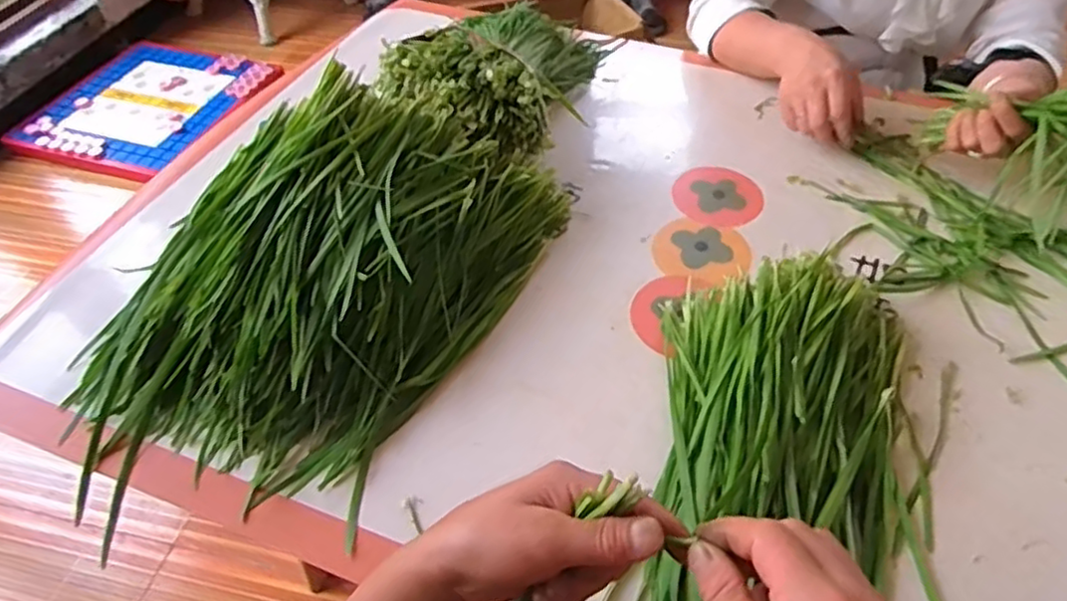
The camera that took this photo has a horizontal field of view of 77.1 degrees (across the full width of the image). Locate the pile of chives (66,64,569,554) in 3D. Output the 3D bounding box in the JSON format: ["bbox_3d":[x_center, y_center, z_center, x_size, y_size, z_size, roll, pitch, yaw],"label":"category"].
[{"bbox_3d":[-0.183,-0.038,0.574,0.291,0.120,0.430,20,52,17],"label":"pile of chives"}]

